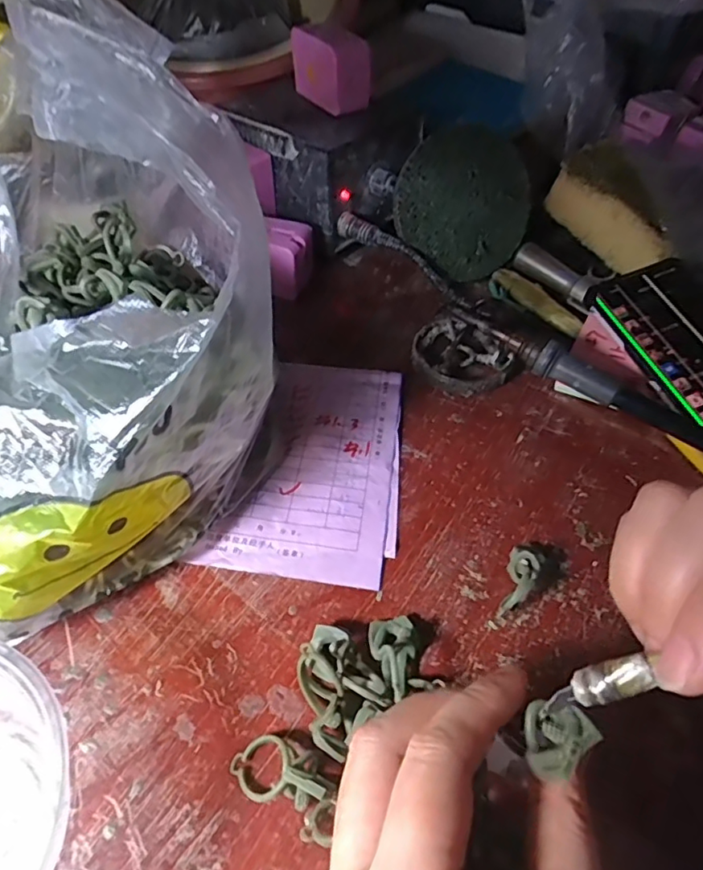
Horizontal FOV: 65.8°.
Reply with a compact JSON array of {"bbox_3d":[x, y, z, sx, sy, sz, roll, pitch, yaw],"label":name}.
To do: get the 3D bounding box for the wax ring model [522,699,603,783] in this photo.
[{"bbox_3d":[0.063,0.091,0.163,0.016,0.017,0.020,9,52,4],"label":"wax ring model"}]

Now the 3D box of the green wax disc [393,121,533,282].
[{"bbox_3d":[0.088,-0.175,0.411,0.108,0.099,0.006,28,10,-24],"label":"green wax disc"}]

